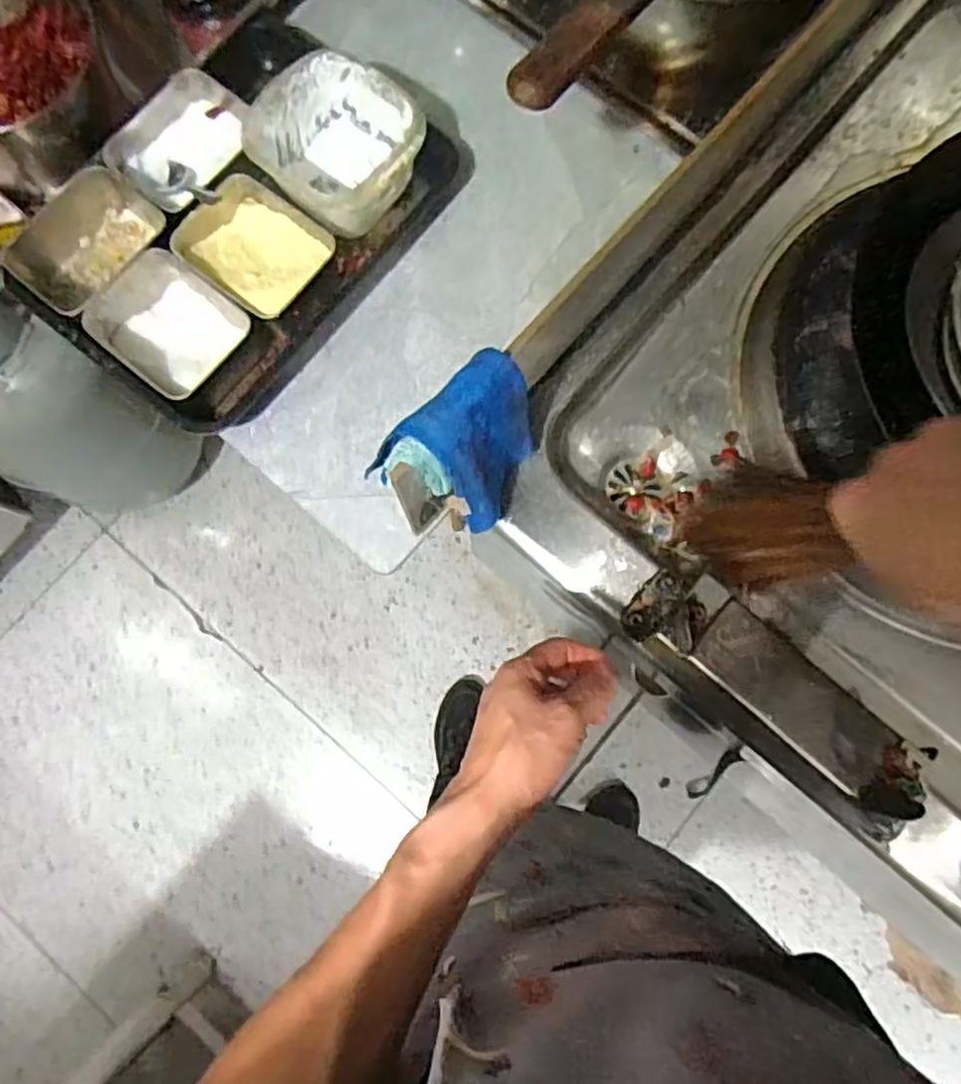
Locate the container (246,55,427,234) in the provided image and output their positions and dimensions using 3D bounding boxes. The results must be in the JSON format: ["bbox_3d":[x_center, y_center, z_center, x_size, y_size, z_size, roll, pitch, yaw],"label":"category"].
[{"bbox_3d":[-0.139,-0.385,0.708,0.153,0.085,0.140,40,82,7],"label":"container"}]

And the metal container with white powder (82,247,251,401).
[{"bbox_3d":[-0.295,-0.202,0.684,0.135,0.050,0.111,37,82,7],"label":"metal container with white powder"}]

